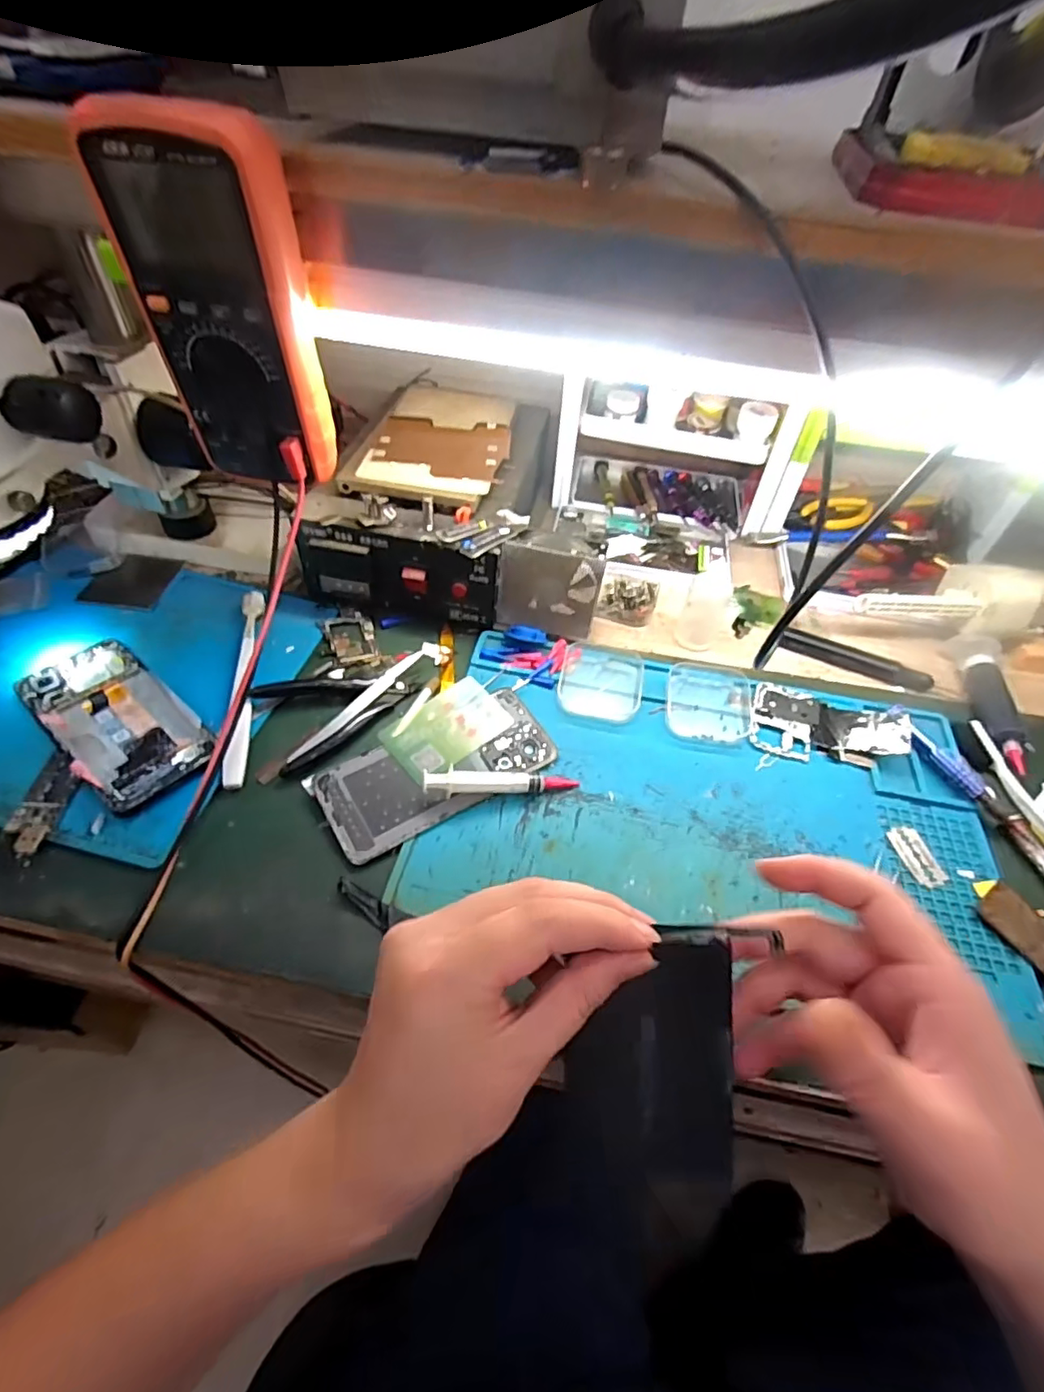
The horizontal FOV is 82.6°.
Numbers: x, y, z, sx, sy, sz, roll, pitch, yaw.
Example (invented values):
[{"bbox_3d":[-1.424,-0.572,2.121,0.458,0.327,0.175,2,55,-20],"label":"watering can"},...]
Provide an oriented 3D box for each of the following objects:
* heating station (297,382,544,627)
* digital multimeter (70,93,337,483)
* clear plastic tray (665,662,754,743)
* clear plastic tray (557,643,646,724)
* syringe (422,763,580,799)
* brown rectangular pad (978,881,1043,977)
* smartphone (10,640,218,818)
[{"bbox_3d":[-0.072,-0.176,0.538,0.167,0.104,0.224,11,49,5],"label":"heating station"},{"bbox_3d":[-0.161,-0.210,0.333,0.085,0.169,0.046,12,49,5],"label":"digital multimeter"},{"bbox_3d":[0.146,0.003,0.465,0.067,0.013,0.075,10,49,4],"label":"clear plastic tray"},{"bbox_3d":[0.063,-0.015,0.471,0.064,0.016,0.077,10,49,4],"label":"clear plastic tray"},{"bbox_3d":[-0.013,0.057,0.395,0.102,0.021,0.013,-4,50,-8],"label":"syringe"},{"bbox_3d":[0.309,0.145,0.358,0.036,0.005,0.059,-20,54,-20],"label":"brown rectangular pad"},{"bbox_3d":[-0.284,0.014,0.416,0.157,0.012,0.073,37,56,24],"label":"smartphone"}]

